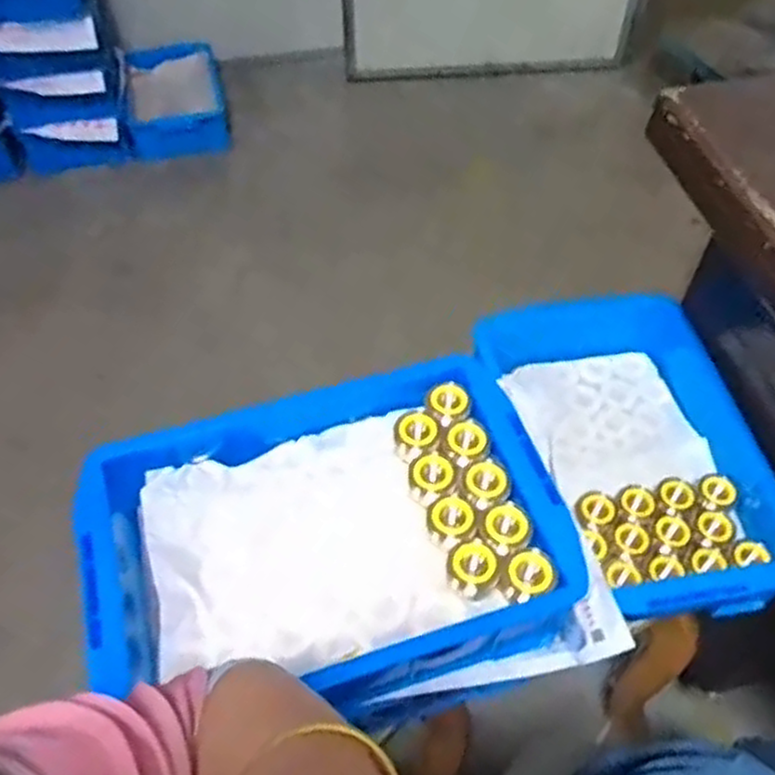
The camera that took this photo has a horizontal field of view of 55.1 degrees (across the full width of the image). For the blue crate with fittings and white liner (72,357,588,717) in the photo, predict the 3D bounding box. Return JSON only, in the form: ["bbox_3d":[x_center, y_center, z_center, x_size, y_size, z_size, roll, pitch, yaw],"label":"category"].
[{"bbox_3d":[-0.052,0.121,0.607,0.349,0.100,0.243,-14,53,-10],"label":"blue crate with fittings and white liner"}]

